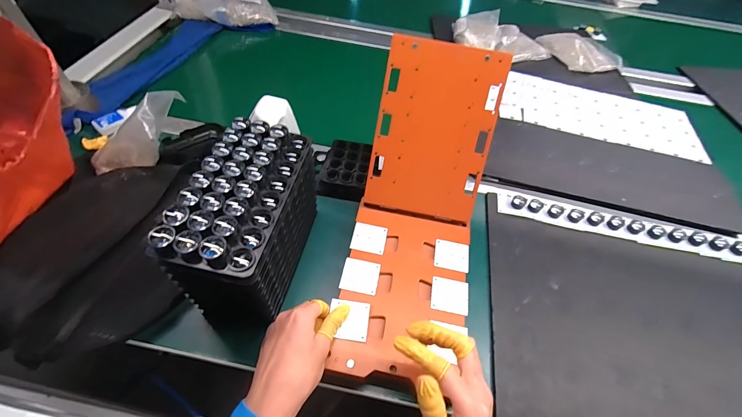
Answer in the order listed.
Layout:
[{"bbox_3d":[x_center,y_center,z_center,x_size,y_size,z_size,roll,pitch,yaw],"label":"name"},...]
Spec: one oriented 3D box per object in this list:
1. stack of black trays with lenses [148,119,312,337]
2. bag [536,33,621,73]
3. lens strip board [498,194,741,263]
[{"bbox_3d":[-0.143,0.020,0.399,0.100,0.158,0.207,14,53,5],"label":"stack of black trays with lenses"},{"bbox_3d":[0.562,-0.426,0.883,0.172,0.034,0.178,-8,55,-11],"label":"bag"},{"bbox_3d":[0.446,0.035,0.543,0.460,0.015,0.035,13,53,4],"label":"lens strip board"}]

